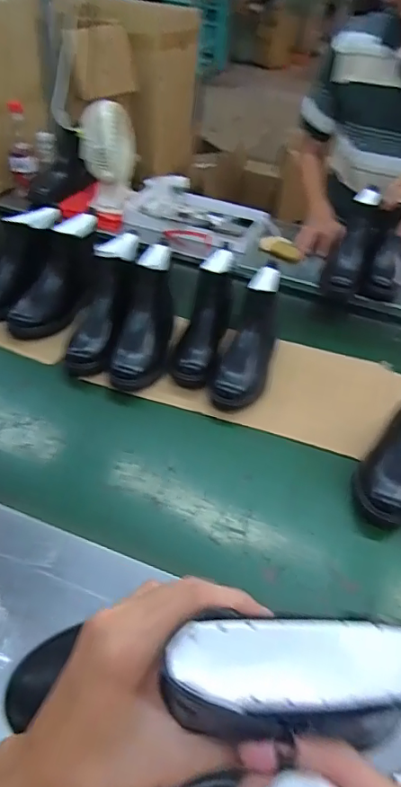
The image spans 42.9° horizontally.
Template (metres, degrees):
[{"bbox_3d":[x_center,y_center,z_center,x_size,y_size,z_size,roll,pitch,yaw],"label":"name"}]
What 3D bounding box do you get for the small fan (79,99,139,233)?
[{"bbox_3d":[-0.220,-0.539,1.203,0.128,0.242,0.186,0,43,-7],"label":"small fan"}]

